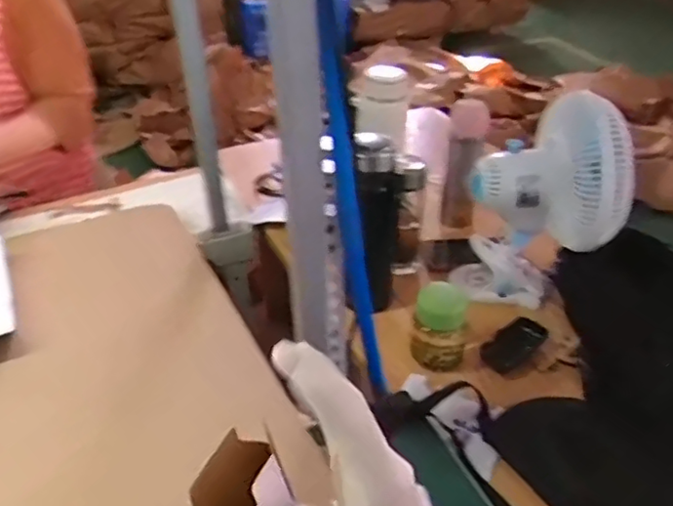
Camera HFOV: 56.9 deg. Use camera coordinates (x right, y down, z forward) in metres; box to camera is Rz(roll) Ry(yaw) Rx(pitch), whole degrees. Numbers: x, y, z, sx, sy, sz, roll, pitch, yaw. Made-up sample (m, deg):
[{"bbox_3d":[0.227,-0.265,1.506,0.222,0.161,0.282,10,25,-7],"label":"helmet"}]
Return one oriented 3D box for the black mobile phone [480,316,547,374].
[{"bbox_3d":[0.249,0.126,0.868,0.126,0.011,0.052,-27,61,-37],"label":"black mobile phone"}]

